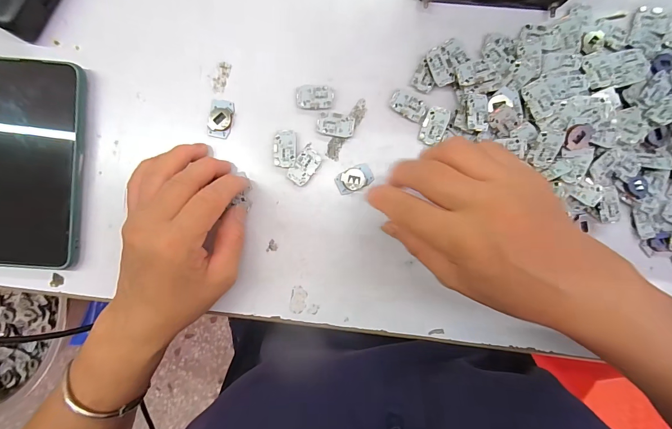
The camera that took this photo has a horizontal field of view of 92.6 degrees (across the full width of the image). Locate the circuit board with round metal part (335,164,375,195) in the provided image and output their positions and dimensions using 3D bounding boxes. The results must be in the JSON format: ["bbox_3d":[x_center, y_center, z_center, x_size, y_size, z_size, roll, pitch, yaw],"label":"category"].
[{"bbox_3d":[0.015,-0.029,0.264,0.031,0.005,0.017,-23,91,0],"label":"circuit board with round metal part"}]

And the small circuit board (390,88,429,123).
[{"bbox_3d":[0.060,-0.090,0.262,0.030,0.004,0.019,27,91,-1],"label":"small circuit board"}]

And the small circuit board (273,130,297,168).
[{"bbox_3d":[-0.042,-0.054,0.262,0.018,0.004,0.031,1,91,0],"label":"small circuit board"}]

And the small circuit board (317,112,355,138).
[{"bbox_3d":[0.000,-0.073,0.264,0.029,0.005,0.019,8,91,-1],"label":"small circuit board"}]

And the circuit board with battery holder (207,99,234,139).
[{"bbox_3d":[-0.094,-0.078,0.262,0.018,0.005,0.030,10,91,-1],"label":"circuit board with battery holder"}]

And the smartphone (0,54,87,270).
[{"bbox_3d":[-0.241,-0.039,0.255,0.075,0.016,0.160,3,91,-1],"label":"smartphone"}]

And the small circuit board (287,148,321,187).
[{"bbox_3d":[-0.025,-0.039,0.264,0.018,0.005,0.030,35,90,-1],"label":"small circuit board"}]

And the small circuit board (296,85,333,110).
[{"bbox_3d":[-0.017,-0.095,0.263,0.029,0.005,0.018,3,91,-1],"label":"small circuit board"}]

